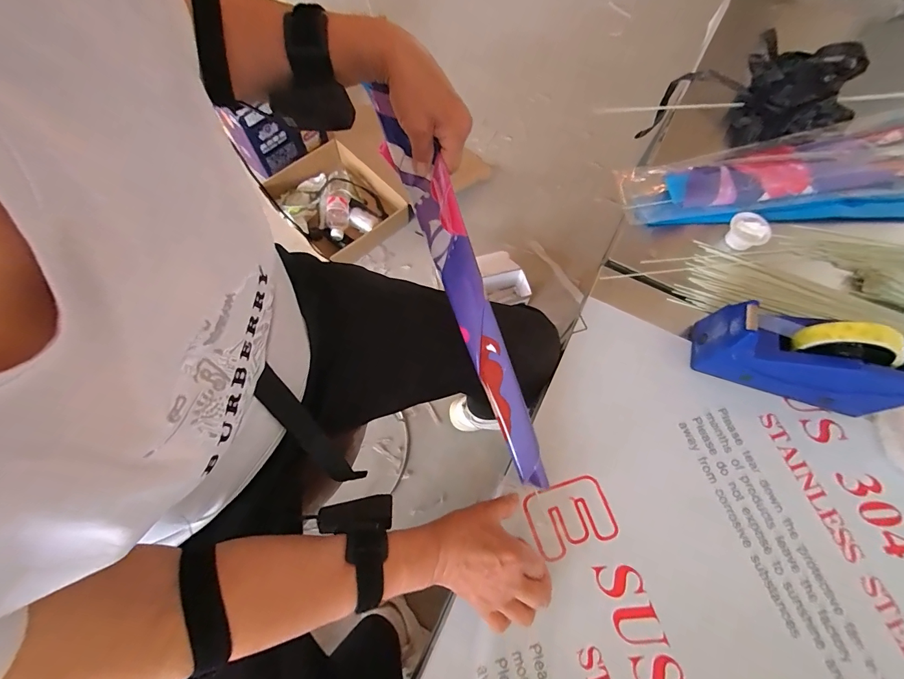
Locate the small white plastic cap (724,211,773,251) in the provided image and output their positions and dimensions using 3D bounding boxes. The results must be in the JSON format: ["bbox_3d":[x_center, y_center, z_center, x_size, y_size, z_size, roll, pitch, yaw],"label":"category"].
[{"bbox_3d":[0.423,-0.155,0.548,0.043,0.034,0.050,-23,69,-9],"label":"small white plastic cap"}]

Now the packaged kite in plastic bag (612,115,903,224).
[{"bbox_3d":[0.561,-0.265,0.588,0.629,0.035,0.137,-13,73,-7],"label":"packaged kite in plastic bag"}]

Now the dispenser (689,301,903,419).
[{"bbox_3d":[0.405,0.019,0.433,0.205,0.114,0.068,17,68,7],"label":"dispenser"}]

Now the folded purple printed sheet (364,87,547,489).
[{"bbox_3d":[0.016,-0.048,0.407,0.043,0.031,0.432,-22,93,-9],"label":"folded purple printed sheet"}]

